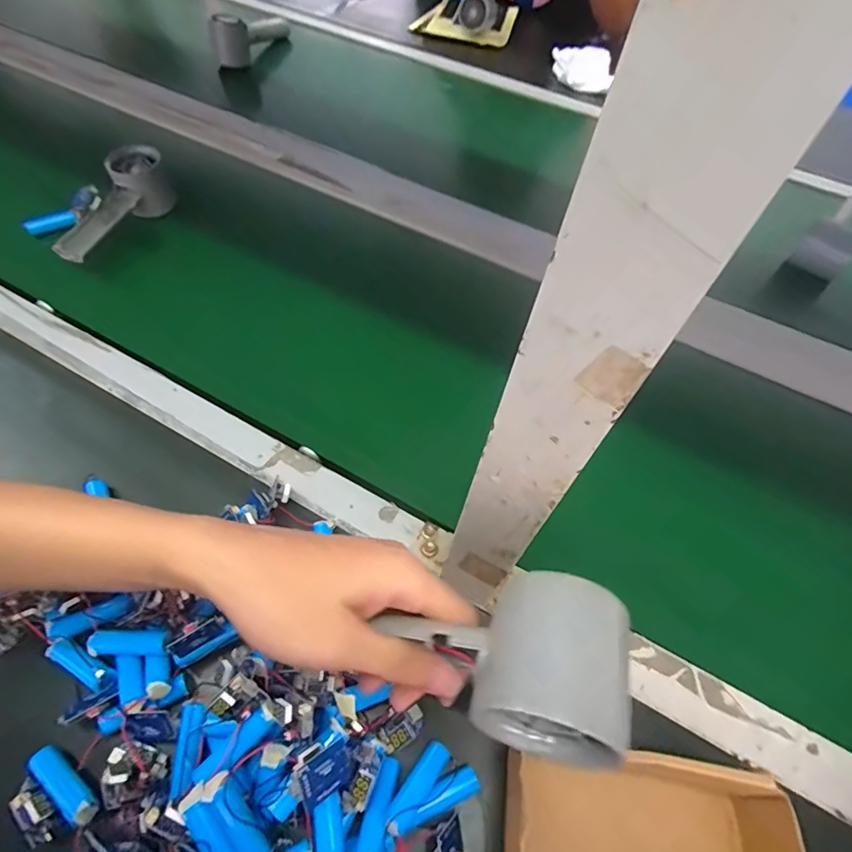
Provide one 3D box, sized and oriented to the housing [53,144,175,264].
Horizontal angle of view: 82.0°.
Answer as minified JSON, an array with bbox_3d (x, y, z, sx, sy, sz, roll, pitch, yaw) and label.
[{"bbox_3d":[-0.344,-0.234,0.536,0.049,0.062,0.156,18,59,7],"label":"housing"}]

